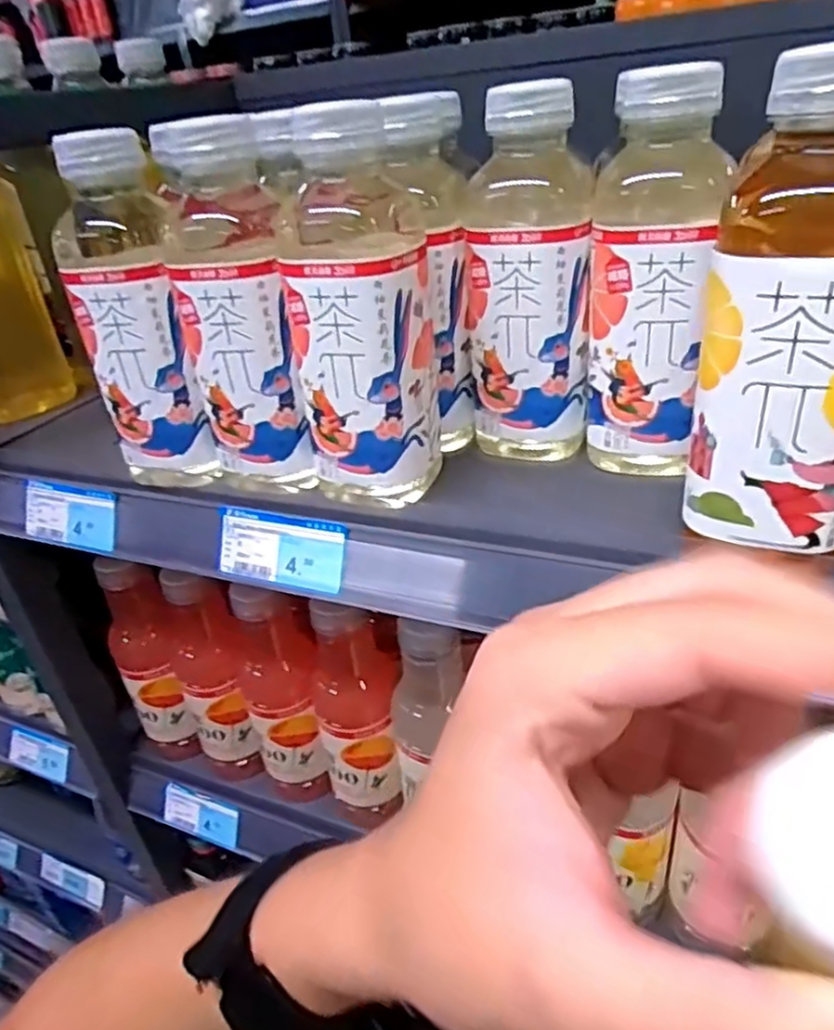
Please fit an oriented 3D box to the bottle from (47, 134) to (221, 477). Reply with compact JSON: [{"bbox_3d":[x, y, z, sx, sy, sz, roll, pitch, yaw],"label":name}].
[{"bbox_3d":[-0.154,-0.103,0.381,0.059,0.179,0.066,-17,33,-15],"label":"bottle"}]

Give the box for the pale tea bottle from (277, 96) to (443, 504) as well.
[{"bbox_3d":[-0.028,-0.099,0.352,0.068,0.181,0.079,-8,32,-1],"label":"pale tea bottle"}]

